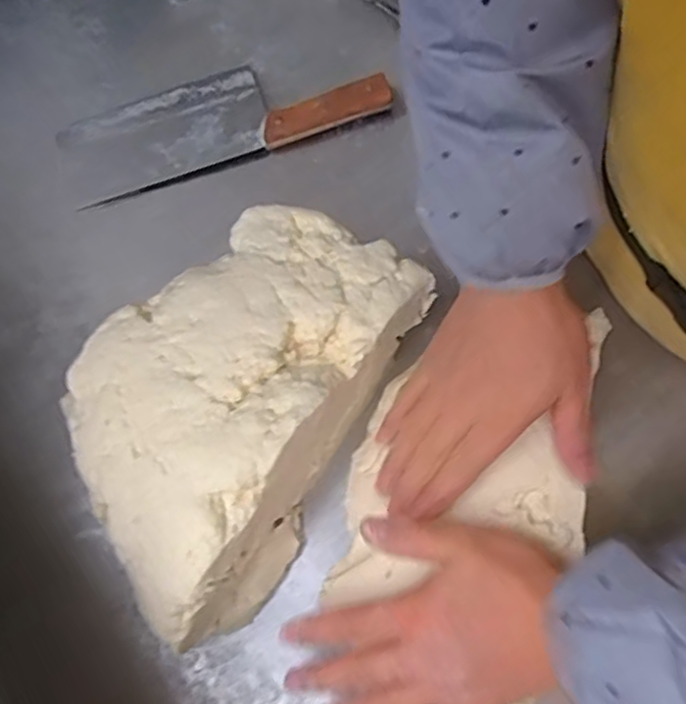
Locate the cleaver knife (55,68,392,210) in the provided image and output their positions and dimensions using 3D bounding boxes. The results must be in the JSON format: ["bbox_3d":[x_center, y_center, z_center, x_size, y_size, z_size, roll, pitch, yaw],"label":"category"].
[{"bbox_3d":[-0.113,-0.214,0.610,0.293,0.026,0.088,-17,72,-4],"label":"cleaver knife"}]

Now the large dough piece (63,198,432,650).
[{"bbox_3d":[-0.079,0.028,0.480,0.176,0.110,0.286,30,76,13],"label":"large dough piece"}]

